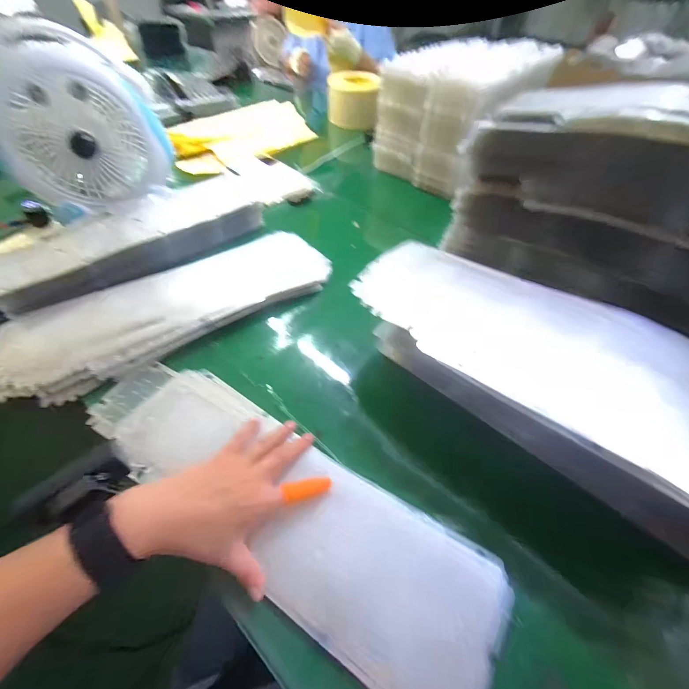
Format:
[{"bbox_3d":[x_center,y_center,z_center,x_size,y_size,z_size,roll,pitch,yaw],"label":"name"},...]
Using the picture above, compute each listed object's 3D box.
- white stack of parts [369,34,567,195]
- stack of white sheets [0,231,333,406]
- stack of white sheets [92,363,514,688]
[{"bbox_3d":[0.281,-0.544,0.761,0.341,0.246,0.271,-33,61,-24],"label":"white stack of parts"},{"bbox_3d":[-0.248,-0.077,0.490,0.482,0.035,0.185,-31,60,-22],"label":"stack of white sheets"},{"bbox_3d":[-0.075,0.154,0.329,0.475,0.017,0.134,29,57,17],"label":"stack of white sheets"}]

